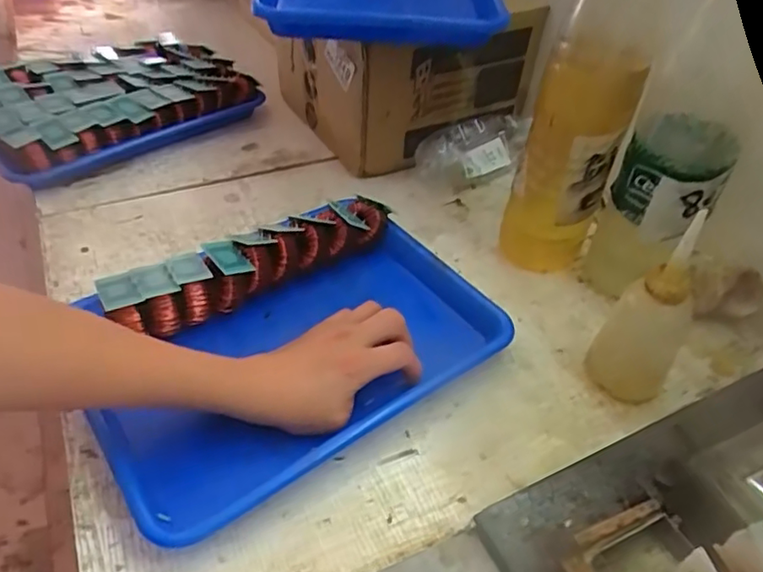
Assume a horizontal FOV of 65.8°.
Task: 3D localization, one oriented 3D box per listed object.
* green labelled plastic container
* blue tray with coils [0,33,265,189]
[{"bbox_3d":[0.248,-0.066,0.542,0.090,0.172,0.072,21,47,20],"label":"green labelled plastic container"},{"bbox_3d":[-0.345,-0.236,0.762,0.328,0.069,0.228,-29,53,-30],"label":"blue tray with coils"}]

